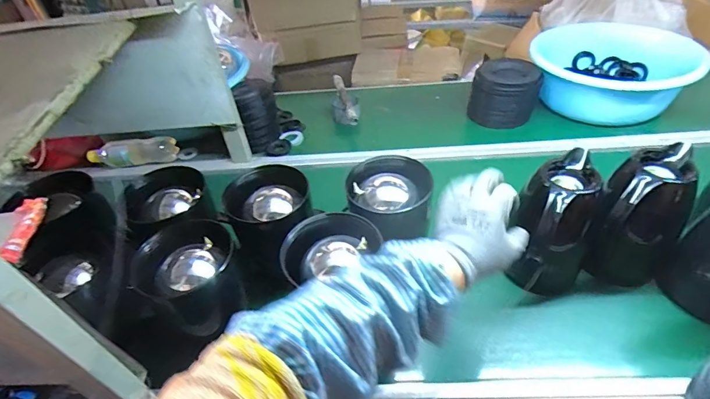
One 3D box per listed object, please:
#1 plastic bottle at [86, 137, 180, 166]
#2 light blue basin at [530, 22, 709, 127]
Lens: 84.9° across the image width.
[{"bbox_3d":[-0.552,-0.112,0.946,0.212,0.069,0.062,-9,42,-3],"label":"plastic bottle"},{"bbox_3d":[0.640,-0.314,0.998,0.362,0.152,0.307,17,47,23],"label":"light blue basin"}]

